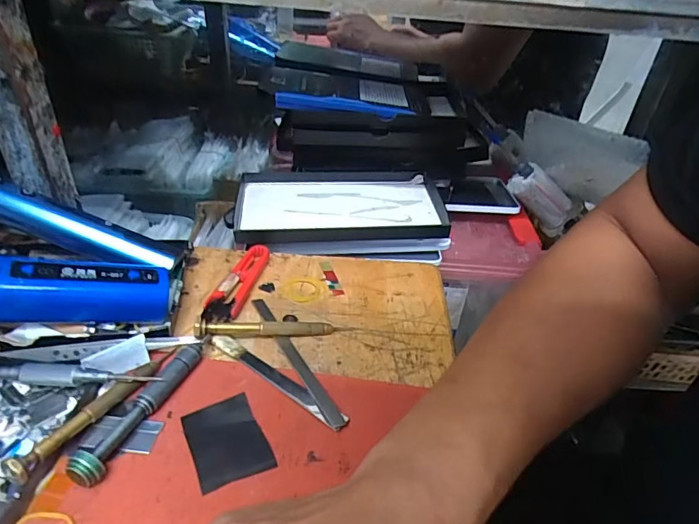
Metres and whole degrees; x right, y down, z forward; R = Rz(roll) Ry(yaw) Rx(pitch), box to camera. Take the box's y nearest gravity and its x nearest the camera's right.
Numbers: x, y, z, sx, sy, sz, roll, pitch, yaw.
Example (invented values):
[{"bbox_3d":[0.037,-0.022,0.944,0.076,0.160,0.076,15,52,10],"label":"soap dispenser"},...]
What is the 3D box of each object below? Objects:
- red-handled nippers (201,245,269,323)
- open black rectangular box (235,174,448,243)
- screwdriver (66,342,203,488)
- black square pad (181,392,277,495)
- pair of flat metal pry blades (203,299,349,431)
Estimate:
[{"bbox_3d":[-0.086,0.017,0.366,0.026,0.011,0.095,9,37,6],"label":"red-handled nippers"},{"bbox_3d":[-0.008,-0.052,0.467,0.197,0.027,0.109,-1,37,-7],"label":"open black rectangular box"},{"bbox_3d":[-0.115,0.078,0.266,0.019,0.017,0.095,14,38,13],"label":"screwdriver"},{"bbox_3d":[-0.067,0.096,0.261,0.037,0.004,0.051,-16,41,-25],"label":"black square pad"},{"bbox_3d":[-0.053,0.065,0.304,0.052,0.004,0.125,-19,42,-28],"label":"pair of flat metal pry blades"}]

